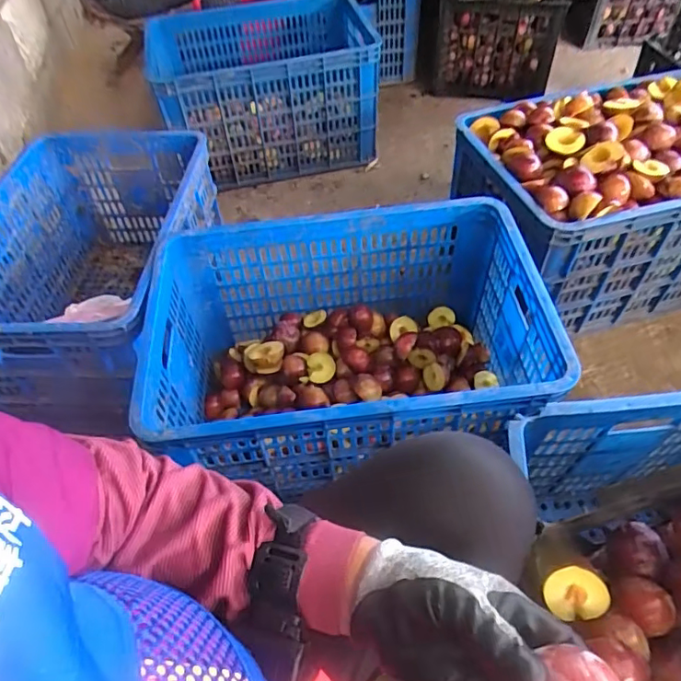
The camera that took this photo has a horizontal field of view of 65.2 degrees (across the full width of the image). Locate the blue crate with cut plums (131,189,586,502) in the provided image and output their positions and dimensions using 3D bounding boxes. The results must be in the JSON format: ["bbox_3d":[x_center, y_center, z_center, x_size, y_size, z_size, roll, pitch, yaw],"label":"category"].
[{"bbox_3d":[0.016,0.023,0.838,0.572,0.276,0.355,-4,52,3],"label":"blue crate with cut plums"}]

